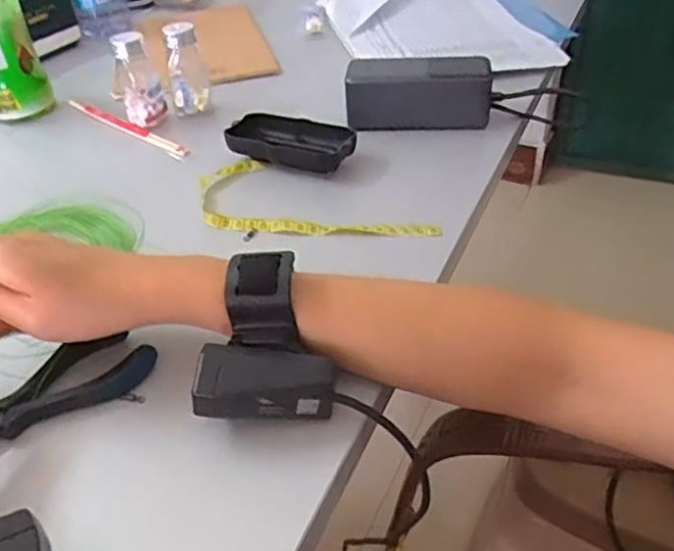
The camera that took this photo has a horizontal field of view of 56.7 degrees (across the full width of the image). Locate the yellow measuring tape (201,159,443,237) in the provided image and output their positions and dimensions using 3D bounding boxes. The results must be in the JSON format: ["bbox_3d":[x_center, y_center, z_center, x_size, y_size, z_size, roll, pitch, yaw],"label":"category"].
[{"bbox_3d":[-0.016,-0.060,0.491,0.191,0.016,0.089,4,39,9],"label":"yellow measuring tape"}]

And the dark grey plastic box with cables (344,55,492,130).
[{"bbox_3d":[0.072,-0.162,0.557,0.126,0.056,0.040,4,39,9],"label":"dark grey plastic box with cables"}]

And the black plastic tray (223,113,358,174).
[{"bbox_3d":[-0.039,-0.113,0.531,0.111,0.023,0.047,11,41,18],"label":"black plastic tray"}]

